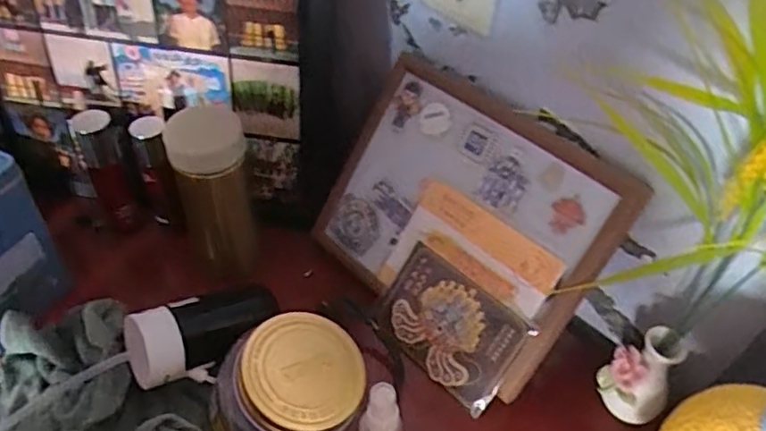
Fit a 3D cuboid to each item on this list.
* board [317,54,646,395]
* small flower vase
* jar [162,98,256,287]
[{"bbox_3d":[0.070,-0.003,0.577,0.275,0.215,0.035,40,16,32],"label":"board"},{"bbox_3d":[0.218,0.135,0.512,0.045,0.087,0.049,2,45,-3],"label":"small flower vase"},{"bbox_3d":[-0.166,-0.015,0.596,0.068,0.190,0.077,-13,48,-17],"label":"jar"}]

